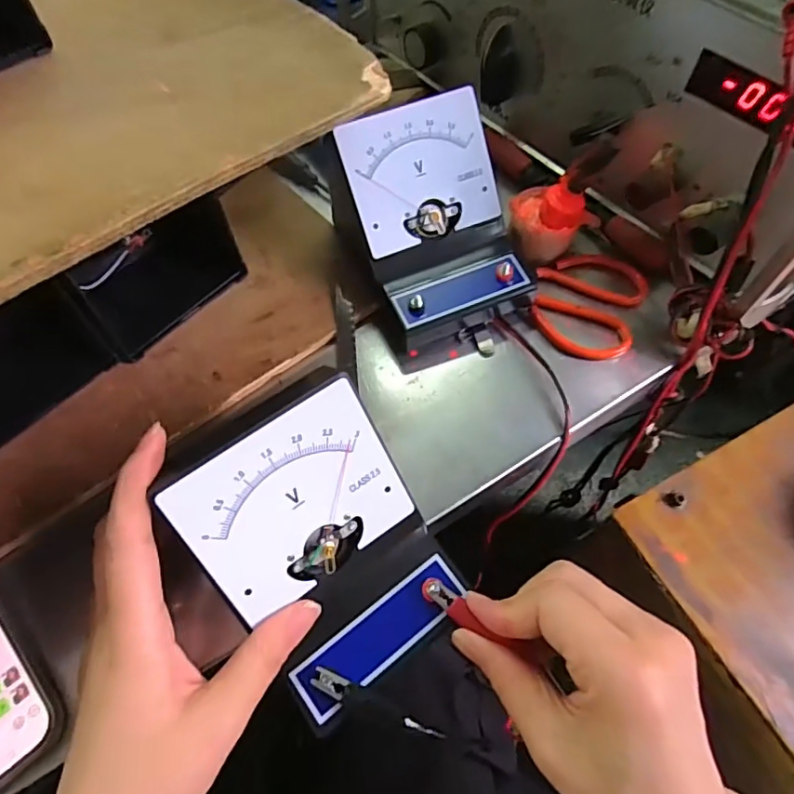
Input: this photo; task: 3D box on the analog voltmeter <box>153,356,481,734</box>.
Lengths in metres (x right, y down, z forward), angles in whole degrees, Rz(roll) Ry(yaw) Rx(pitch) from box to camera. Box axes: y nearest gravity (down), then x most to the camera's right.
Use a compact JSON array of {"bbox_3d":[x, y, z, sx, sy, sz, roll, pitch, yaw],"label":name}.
[{"bbox_3d":[-0.030,0.065,0.243,0.092,0.080,0.104,-32,65,-18],"label":"analog voltmeter"}]

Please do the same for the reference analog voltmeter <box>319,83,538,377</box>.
[{"bbox_3d":[0.025,-0.106,0.345,0.103,0.093,0.128,-28,64,-16],"label":"reference analog voltmeter"}]

